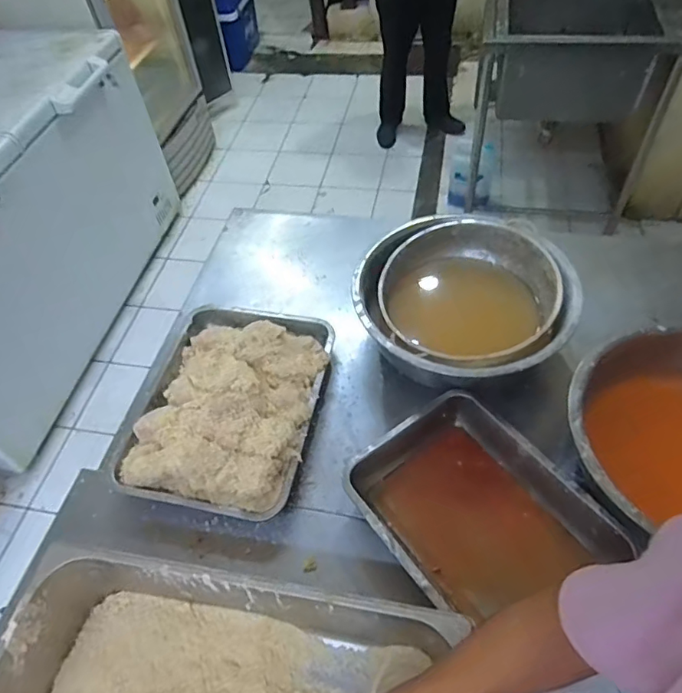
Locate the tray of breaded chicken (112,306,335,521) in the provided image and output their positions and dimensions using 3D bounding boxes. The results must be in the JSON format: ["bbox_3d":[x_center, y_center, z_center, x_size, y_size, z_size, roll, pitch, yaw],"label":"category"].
[{"bbox_3d":[-0.196,0.082,0.909,0.303,0.107,0.384,8,54,10],"label":"tray of breaded chicken"}]

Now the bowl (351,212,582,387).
[{"bbox_3d":[0.223,-0.064,0.968,0.352,0.148,0.370,-2,53,3],"label":"bowl"}]

